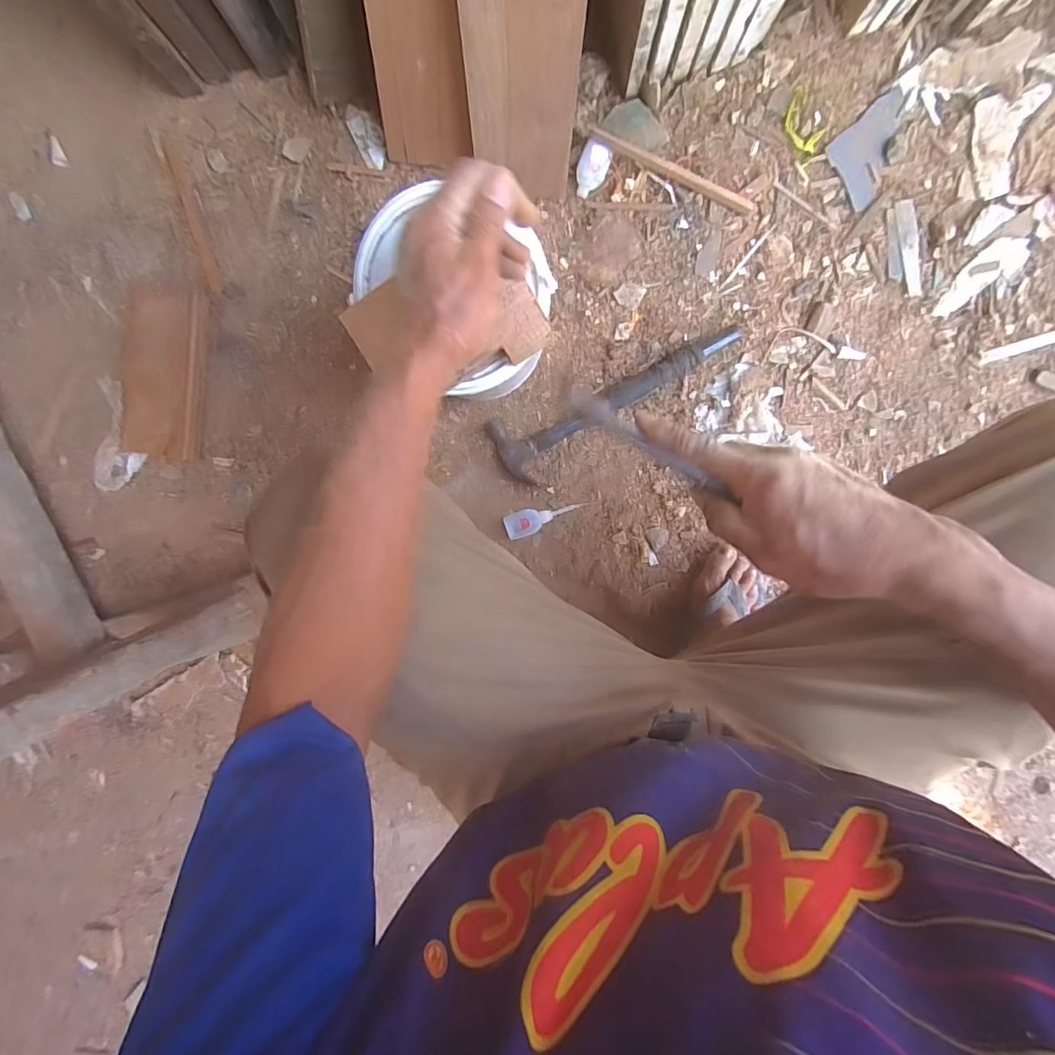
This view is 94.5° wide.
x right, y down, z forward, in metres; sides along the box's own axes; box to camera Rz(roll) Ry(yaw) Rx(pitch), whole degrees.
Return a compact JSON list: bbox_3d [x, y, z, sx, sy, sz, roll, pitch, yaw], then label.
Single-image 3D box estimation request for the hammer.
[{"bbox_3d":[0.117,-0.149,0.630,0.327,0.033,0.089,-20,100,5],"label":"hammer"}]

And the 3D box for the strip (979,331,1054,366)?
[{"bbox_3d":[0.665,-0.240,0.609,0.178,0.012,0.014,-17,100,5],"label":"strip"}]

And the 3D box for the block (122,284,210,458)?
[{"bbox_3d":[-0.476,-0.202,0.637,0.116,0.018,0.212,8,101,0],"label":"block"}]

